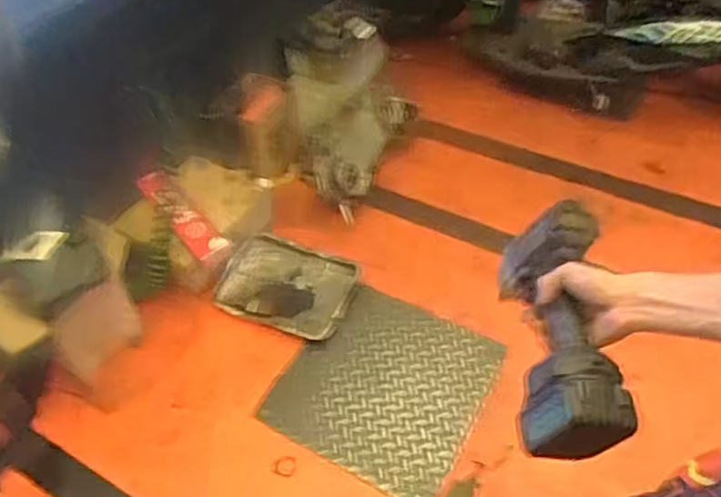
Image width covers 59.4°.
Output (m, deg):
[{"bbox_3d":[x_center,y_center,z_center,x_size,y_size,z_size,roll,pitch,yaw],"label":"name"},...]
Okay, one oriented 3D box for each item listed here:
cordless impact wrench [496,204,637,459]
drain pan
[{"bbox_3d":[0.219,0.091,0.700,0.094,0.126,0.246,-1,59,1],"label":"cordless impact wrench"},{"bbox_3d":[-0.218,0.102,1.879,0.372,0.073,0.275,14,51,14],"label":"drain pan"}]

